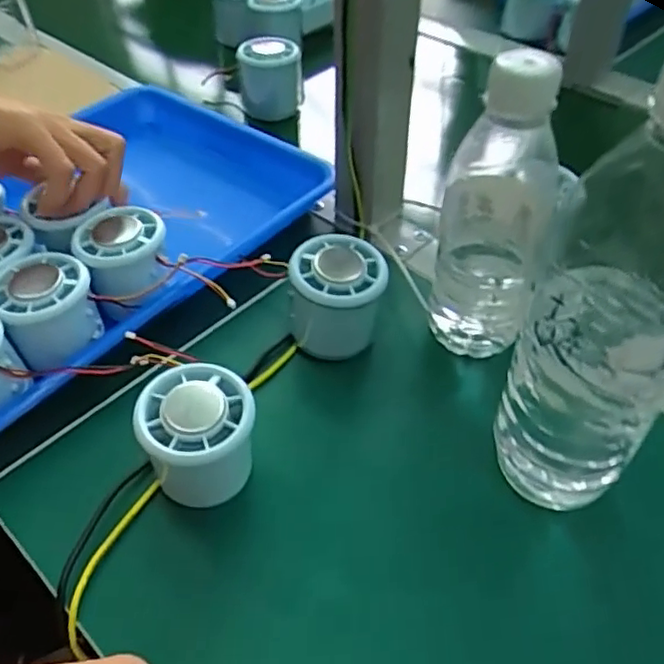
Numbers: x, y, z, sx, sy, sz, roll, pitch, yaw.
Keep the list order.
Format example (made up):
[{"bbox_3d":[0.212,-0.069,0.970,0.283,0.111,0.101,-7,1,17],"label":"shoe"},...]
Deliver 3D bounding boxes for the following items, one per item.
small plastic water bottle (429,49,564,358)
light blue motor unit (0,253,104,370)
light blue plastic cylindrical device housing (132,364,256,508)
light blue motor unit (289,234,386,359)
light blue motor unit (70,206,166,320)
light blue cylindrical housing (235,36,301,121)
[{"bbox_3d":[0.090,-0.065,0.357,0.055,0.177,0.058,7,47,6],"label":"small plastic water bottle"},{"bbox_3d":[-0.170,-0.014,0.382,0.054,0.041,0.052,-27,53,-24],"label":"light blue motor unit"},{"bbox_3d":[-0.067,0.056,0.328,0.056,0.061,0.054,-4,47,-4],"label":"light blue plastic cylindrical device housing"},{"bbox_3d":[0.001,-0.013,0.388,0.061,0.065,0.064,0,47,0],"label":"light blue motor unit"},{"bbox_3d":[-0.131,-0.049,0.405,0.055,0.036,0.063,-21,50,-19],"label":"light blue motor unit"},{"bbox_3d":[-0.059,-0.235,0.598,0.054,0.073,0.043,-10,48,-10],"label":"light blue cylindrical housing"}]

